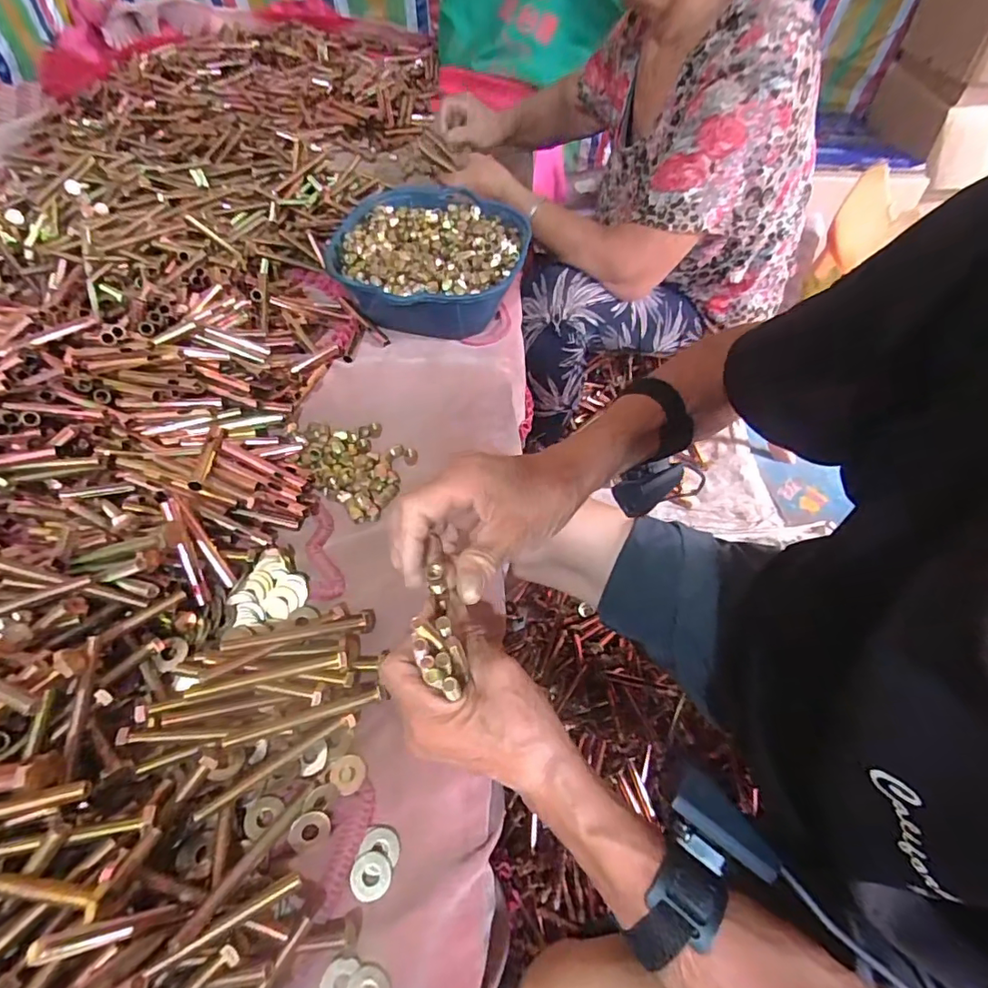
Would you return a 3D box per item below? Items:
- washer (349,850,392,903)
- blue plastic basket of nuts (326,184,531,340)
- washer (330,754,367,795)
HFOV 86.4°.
[{"bbox_3d":[-0.077,0.239,0.329,0.025,0.004,0.025,-8,56,-9],"label":"washer"},{"bbox_3d":[-0.078,-0.283,0.659,0.215,0.078,0.234,2,55,-3],"label":"blue plastic basket of nuts"},{"bbox_3d":[-0.100,0.193,0.362,0.023,0.008,0.026,-33,64,-24],"label":"washer"}]

